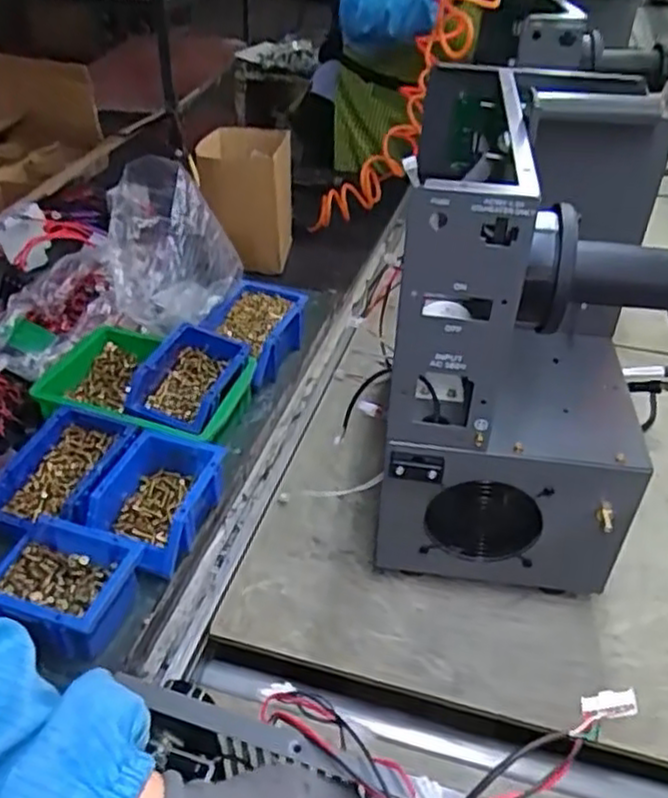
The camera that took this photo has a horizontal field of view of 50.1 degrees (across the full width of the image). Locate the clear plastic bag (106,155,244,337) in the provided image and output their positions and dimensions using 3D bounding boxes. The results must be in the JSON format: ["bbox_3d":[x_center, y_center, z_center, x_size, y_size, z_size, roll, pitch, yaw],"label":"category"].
[{"bbox_3d":[-0.211,-0.204,0.955,0.162,0.220,0.111,-5,38,-9],"label":"clear plastic bag"}]

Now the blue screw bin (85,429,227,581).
[{"bbox_3d":[-0.198,0.112,0.790,0.116,0.068,0.148,12,39,12],"label":"blue screw bin"}]

